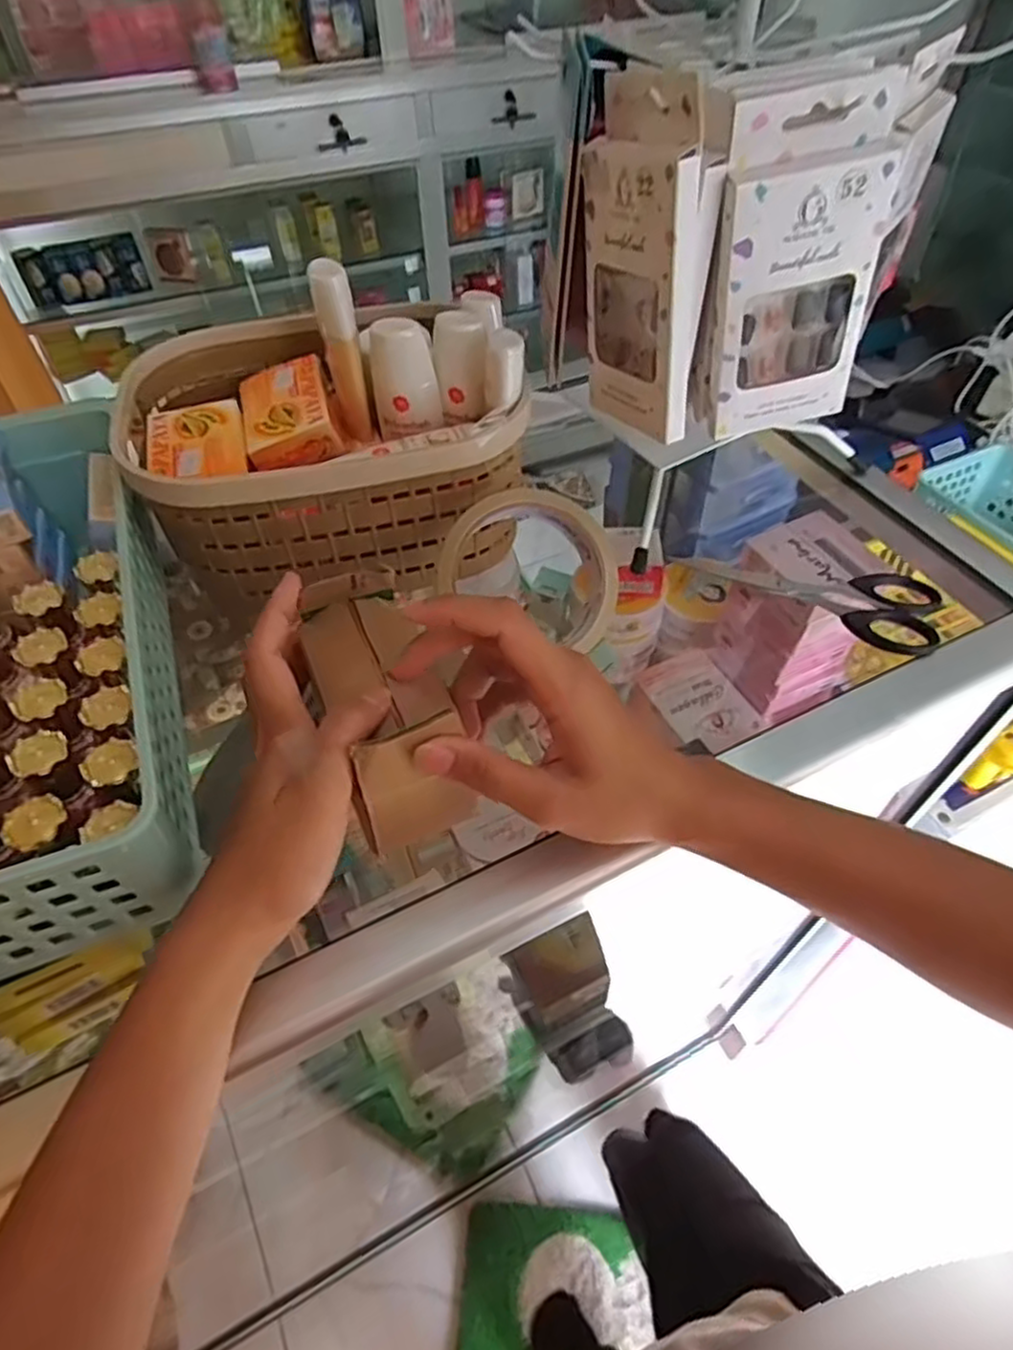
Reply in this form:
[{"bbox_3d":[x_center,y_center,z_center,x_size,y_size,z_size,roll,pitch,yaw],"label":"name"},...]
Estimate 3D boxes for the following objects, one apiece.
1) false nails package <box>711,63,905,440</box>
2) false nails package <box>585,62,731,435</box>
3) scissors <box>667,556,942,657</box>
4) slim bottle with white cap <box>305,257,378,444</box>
[{"bbox_3d":[0.131,-0.180,0.328,0.075,0.138,0.015,-6,50,-4],"label":"false nails package"},{"bbox_3d":[0.063,-0.189,0.337,0.021,0.141,0.070,-23,42,-21],"label":"false nails package"},{"bbox_3d":[0.183,-0.057,0.433,0.146,0.015,0.058,27,55,22],"label":"scissors"},{"bbox_3d":[-0.091,-0.177,0.403,0.020,0.093,0.022,-14,51,-11],"label":"slim bottle with white cap"}]

